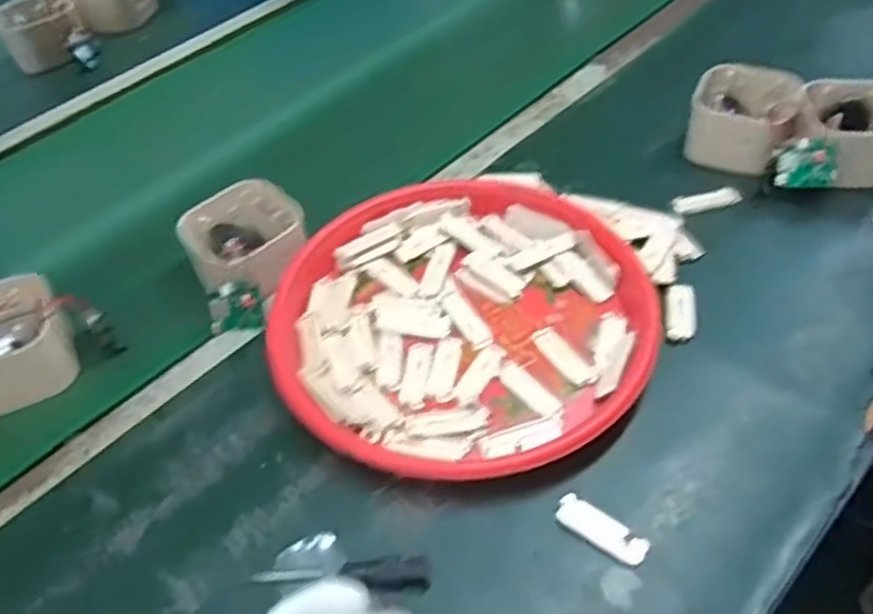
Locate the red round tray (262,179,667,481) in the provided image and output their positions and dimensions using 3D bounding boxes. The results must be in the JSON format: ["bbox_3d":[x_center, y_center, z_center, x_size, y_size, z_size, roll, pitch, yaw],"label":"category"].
[{"bbox_3d":[0.015,0.003,0.612,0.282,0.031,0.278,-2,47,3],"label":"red round tray"}]

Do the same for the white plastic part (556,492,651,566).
[{"bbox_3d":[0.103,0.141,0.485,0.060,0.005,0.023,31,57,29],"label":"white plastic part"}]

